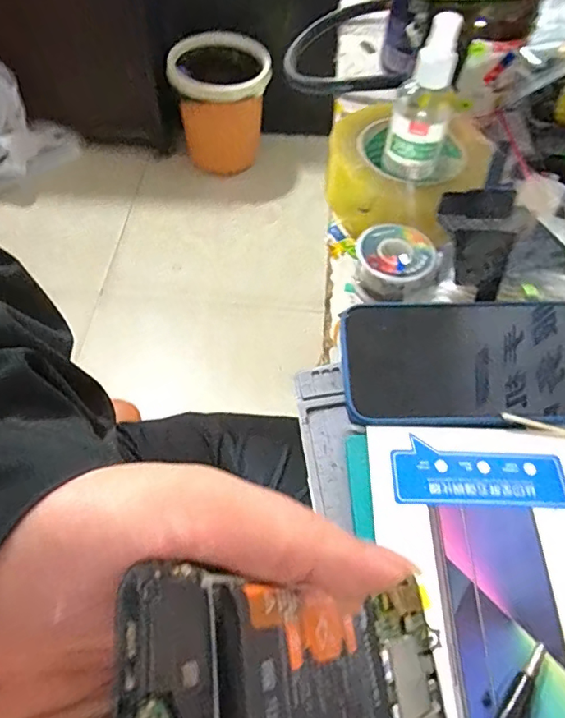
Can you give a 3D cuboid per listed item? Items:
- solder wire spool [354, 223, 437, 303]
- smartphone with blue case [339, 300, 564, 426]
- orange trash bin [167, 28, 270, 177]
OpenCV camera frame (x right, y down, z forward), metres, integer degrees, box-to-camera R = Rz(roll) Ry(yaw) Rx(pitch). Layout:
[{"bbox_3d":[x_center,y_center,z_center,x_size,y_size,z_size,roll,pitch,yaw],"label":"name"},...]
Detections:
[{"bbox_3d":[0.077,-0.065,0.363,0.050,0.034,0.050,2,57,-2],"label":"solder wire spool"},{"bbox_3d":[0.121,0.000,0.317,0.166,0.012,0.080,0,57,-4],"label":"smartphone with blue case"},{"bbox_3d":[-0.180,-0.731,1.507,0.269,0.277,0.251,-1,57,-4],"label":"orange trash bin"}]

